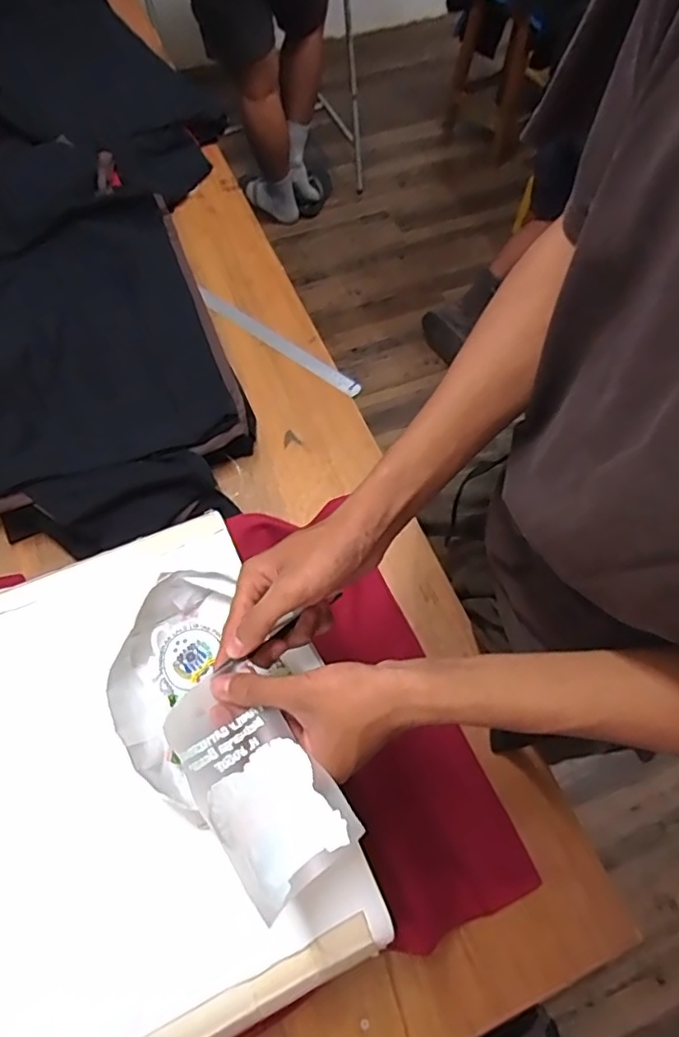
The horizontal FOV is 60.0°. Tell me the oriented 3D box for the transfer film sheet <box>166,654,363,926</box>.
[{"bbox_3d":[-0.054,0.159,0.368,0.071,0.016,0.136,-24,64,-31],"label":"transfer film sheet"}]

